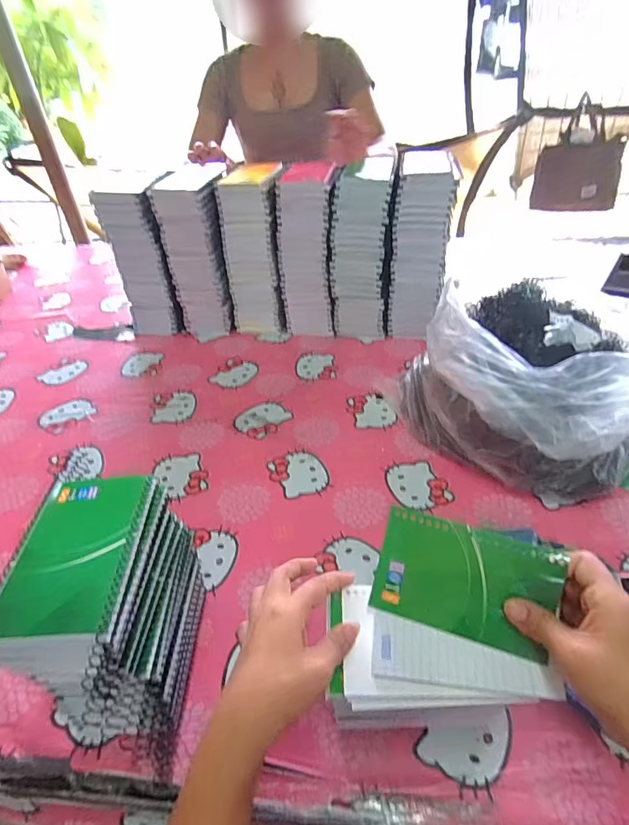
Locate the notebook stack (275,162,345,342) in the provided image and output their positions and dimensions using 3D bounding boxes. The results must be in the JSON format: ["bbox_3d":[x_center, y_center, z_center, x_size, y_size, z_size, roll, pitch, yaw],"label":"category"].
[{"bbox_3d":[-0.006,-0.298,0.864,0.095,0.279,0.125,3,40,8],"label":"notebook stack"}]

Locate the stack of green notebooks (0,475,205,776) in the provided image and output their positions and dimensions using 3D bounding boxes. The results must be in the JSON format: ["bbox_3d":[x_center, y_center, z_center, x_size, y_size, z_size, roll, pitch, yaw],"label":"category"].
[{"bbox_3d":[-0.161,0.173,0.384,0.091,0.191,0.157,0,40,4],"label":"stack of green notebooks"}]

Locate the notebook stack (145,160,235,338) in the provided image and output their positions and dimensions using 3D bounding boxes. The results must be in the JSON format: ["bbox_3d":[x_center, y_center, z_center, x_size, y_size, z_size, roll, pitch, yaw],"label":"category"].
[{"bbox_3d":[-0.212,-0.306,0.885,0.108,0.284,0.171,-3,40,1],"label":"notebook stack"}]

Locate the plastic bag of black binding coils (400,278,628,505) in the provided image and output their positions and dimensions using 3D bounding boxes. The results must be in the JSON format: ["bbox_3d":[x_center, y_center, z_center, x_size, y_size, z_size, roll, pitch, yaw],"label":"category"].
[{"bbox_3d":[0.281,-0.046,0.614,0.247,0.177,0.306,-32,48,-30],"label":"plastic bag of black binding coils"}]

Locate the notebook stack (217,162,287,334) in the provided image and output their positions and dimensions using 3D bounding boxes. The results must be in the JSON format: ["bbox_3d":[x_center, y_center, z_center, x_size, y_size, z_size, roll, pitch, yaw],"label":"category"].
[{"bbox_3d":[-0.107,-0.312,0.881,0.109,0.288,0.152,-3,40,1],"label":"notebook stack"}]

